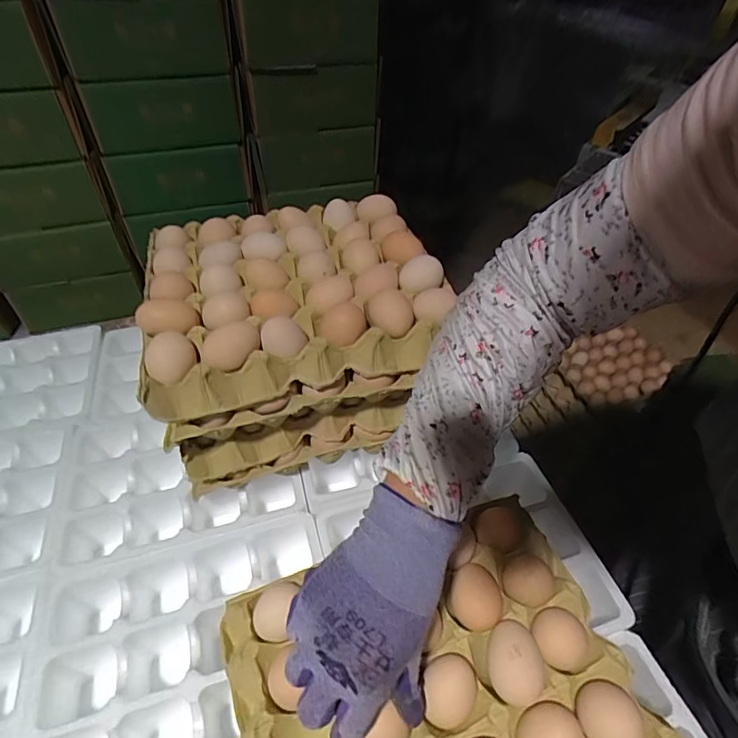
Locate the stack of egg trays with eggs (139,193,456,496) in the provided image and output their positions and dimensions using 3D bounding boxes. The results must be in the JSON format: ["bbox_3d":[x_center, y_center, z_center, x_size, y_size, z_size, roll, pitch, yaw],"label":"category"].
[{"bbox_3d":[-0.076,-0.054,0.530,0.291,0.140,0.279,-11,44,-12],"label":"stack of egg trays with eggs"}]

